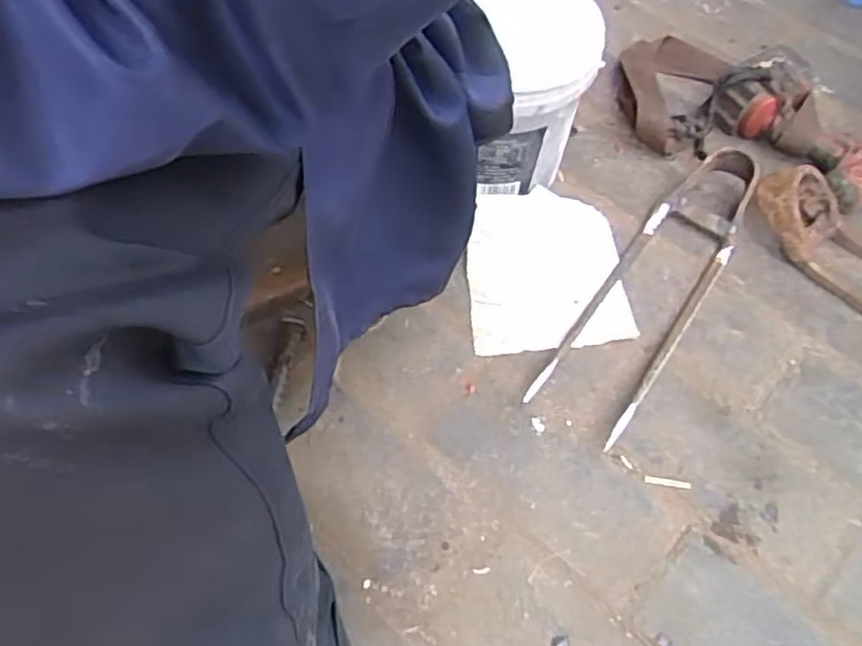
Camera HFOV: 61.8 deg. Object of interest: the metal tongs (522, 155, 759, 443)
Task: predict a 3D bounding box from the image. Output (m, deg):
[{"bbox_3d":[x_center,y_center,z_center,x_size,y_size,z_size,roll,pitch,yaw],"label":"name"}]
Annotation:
[{"bbox_3d":[0.262,-0.054,0.814,0.107,0.041,0.471,31,56,15],"label":"metal tongs"}]

